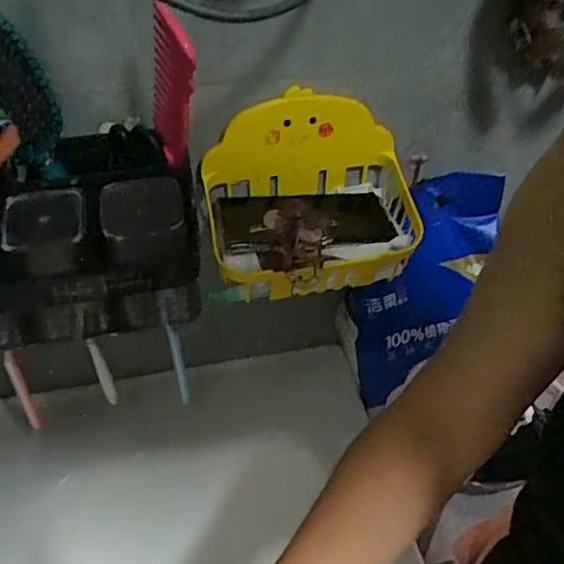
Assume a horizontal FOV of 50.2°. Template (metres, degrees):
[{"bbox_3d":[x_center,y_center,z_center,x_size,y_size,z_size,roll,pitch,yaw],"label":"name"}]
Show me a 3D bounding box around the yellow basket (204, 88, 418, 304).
[{"bbox_3d":[0.030,-0.078,0.547,0.187,0.135,0.126,-7,43,-9],"label":"yellow basket"}]

